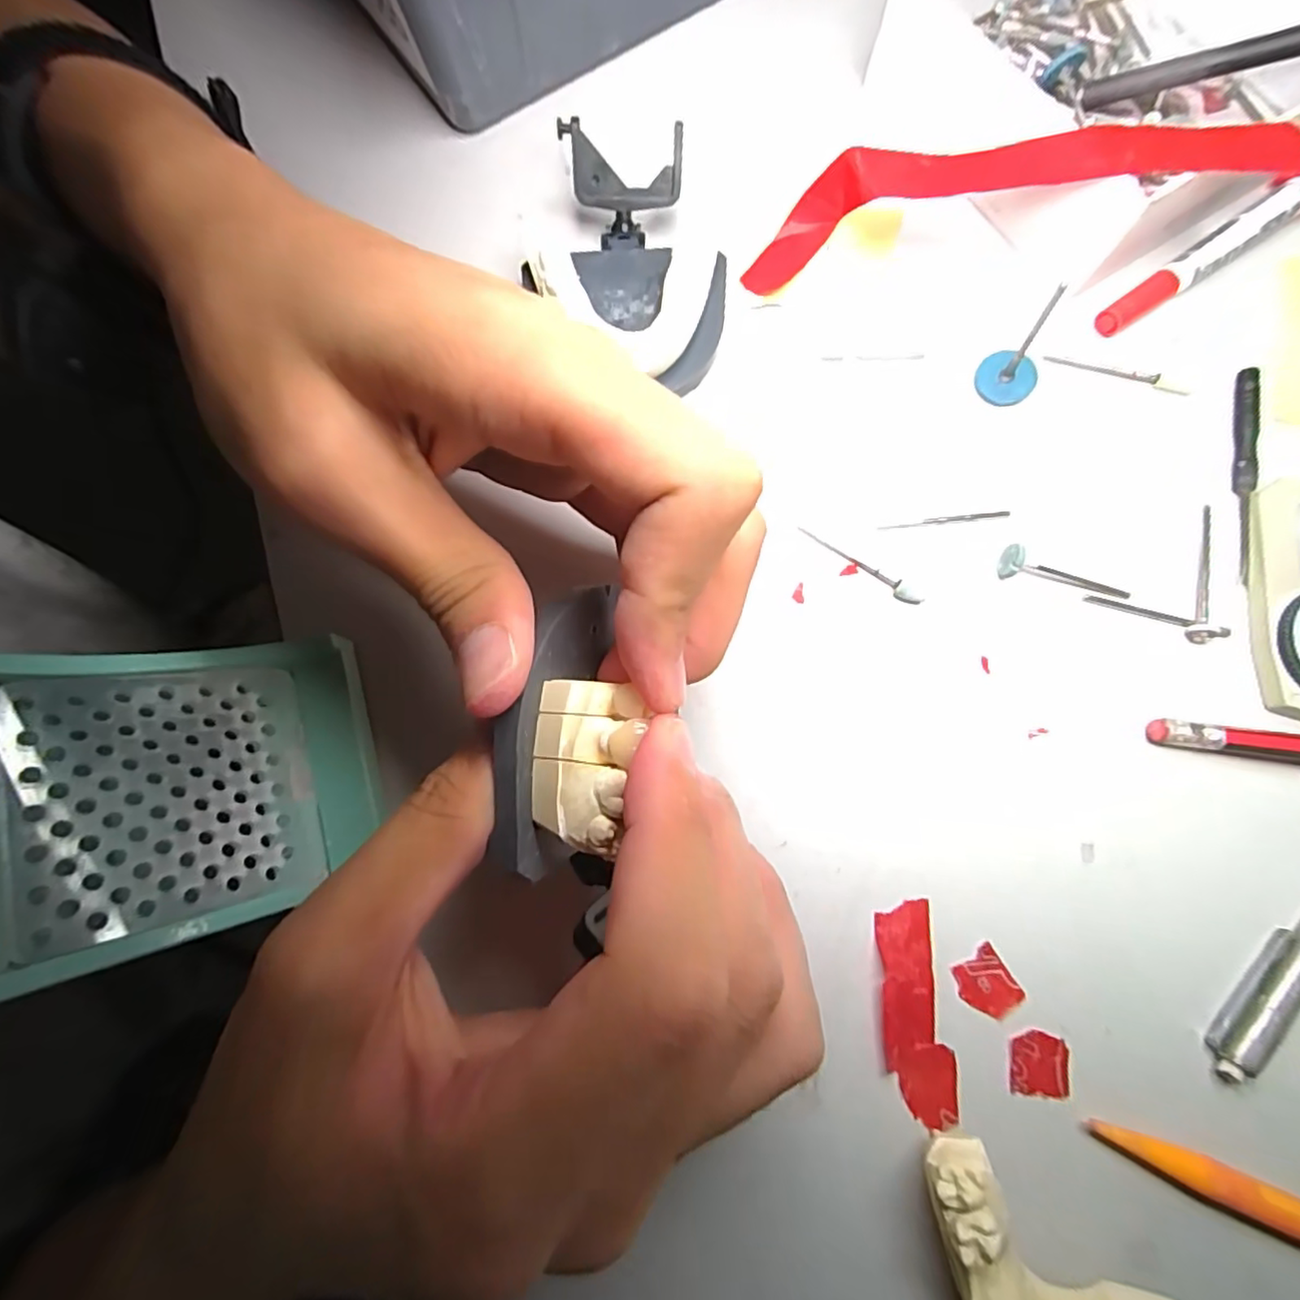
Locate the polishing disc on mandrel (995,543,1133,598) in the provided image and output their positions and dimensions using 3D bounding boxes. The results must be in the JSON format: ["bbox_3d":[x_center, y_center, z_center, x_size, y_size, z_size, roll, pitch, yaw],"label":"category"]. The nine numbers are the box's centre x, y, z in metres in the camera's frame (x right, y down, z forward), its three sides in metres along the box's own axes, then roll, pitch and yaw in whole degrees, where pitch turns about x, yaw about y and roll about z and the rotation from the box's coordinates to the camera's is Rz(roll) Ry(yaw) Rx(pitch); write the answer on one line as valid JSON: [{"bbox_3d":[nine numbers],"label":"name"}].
[{"bbox_3d":[0.132,-0.025,0.194,0.042,0.008,0.009,11,78,5],"label":"polishing disc on mandrel"}]

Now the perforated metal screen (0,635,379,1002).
[{"bbox_3d":[-0.119,0.035,0.159,0.012,0.092,0.074,-29,73,38],"label":"perforated metal screen"}]

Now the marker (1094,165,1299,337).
[{"bbox_3d":[0.216,-0.154,0.219,0.140,0.013,0.015,-33,78,-5],"label":"marker"}]

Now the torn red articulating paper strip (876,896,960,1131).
[{"bbox_3d":[0.074,0.101,0.170,0.018,0.005,0.056,-4,77,1],"label":"torn red articulating paper strip"}]

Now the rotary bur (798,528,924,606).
[{"bbox_3d":[0.069,-0.028,0.200,0.045,0.004,0.004,36,81,8],"label":"rotary bur"}]

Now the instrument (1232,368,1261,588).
[{"bbox_3d":[0.195,-0.058,0.201,0.006,0.004,0.075,11,78,5],"label":"instrument"}]

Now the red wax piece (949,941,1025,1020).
[{"bbox_3d":[0.095,0.094,0.171,0.015,0.004,0.017,-33,78,-5],"label":"red wax piece"}]

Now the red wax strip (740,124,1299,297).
[{"bbox_3d":[0.112,-0.152,0.202,0.160,0.031,0.021,2,77,21],"label":"red wax strip"}]

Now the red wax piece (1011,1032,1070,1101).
[{"bbox_3d":[0.107,0.113,0.166,0.015,0.004,0.016,3,77,3],"label":"red wax piece"}]

